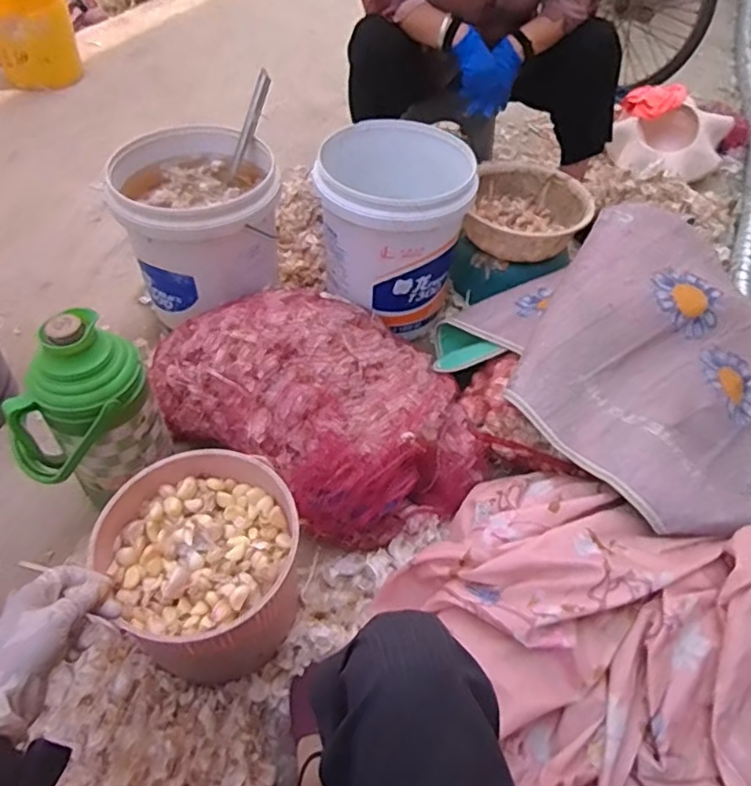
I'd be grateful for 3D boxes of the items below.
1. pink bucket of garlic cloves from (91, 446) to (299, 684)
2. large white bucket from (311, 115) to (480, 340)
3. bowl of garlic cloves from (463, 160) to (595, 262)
[{"bbox_3d":[-0.231,0.239,0.830,0.226,0.216,0.249,10,49,5],"label":"pink bucket of garlic cloves"},{"bbox_3d":[0.035,-0.345,1.264,0.285,0.303,0.299,5,49,0],"label":"large white bucket"},{"bbox_3d":[0.364,-0.439,1.435,0.267,0.078,0.295,12,50,7],"label":"bowl of garlic cloves"}]

